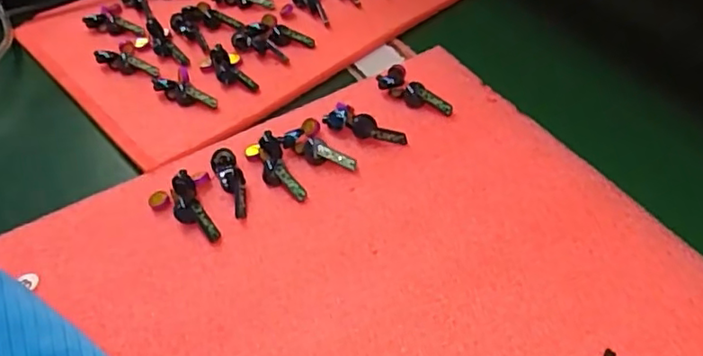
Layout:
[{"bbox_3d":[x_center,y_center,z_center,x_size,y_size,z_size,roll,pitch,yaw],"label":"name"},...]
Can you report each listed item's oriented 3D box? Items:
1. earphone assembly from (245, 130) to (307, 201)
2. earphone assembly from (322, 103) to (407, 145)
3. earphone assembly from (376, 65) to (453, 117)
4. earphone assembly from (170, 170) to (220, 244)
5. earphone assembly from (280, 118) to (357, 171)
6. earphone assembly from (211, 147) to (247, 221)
[{"bbox_3d":[-0.046,-0.008,0.363,0.019,0.018,0.054,-25,48,-16],"label":"earphone assembly"},{"bbox_3d":[0.008,-0.033,0.382,0.054,0.013,0.014,18,51,23],"label":"earphone assembly"},{"bbox_3d":[0.040,-0.055,0.399,0.019,0.013,0.053,-30,50,-21],"label":"earphone assembly"},{"bbox_3d":[-0.092,0.018,0.347,0.017,0.014,0.046,-25,48,-16],"label":"earphone assembly"},{"bbox_3d":[-0.022,-0.018,0.373,0.028,0.013,0.046,-28,49,-19],"label":"earphone assembly"},{"bbox_3d":[-0.069,0.003,0.359,0.014,0.013,0.048,-22,47,-14],"label":"earphone assembly"}]

